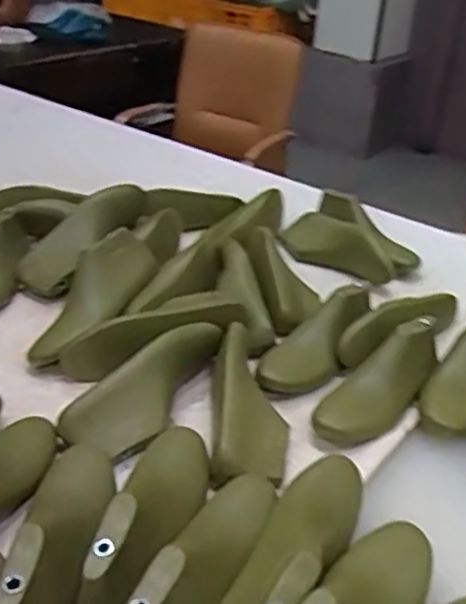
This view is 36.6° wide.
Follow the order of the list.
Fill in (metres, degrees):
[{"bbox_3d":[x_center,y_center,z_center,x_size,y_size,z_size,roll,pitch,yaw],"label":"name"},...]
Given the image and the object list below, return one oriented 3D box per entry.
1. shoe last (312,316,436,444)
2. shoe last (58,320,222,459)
[{"bbox_3d":[0.193,0.101,0.898,0.229,0.068,0.073,-38,50,-27],"label":"shoe last"},{"bbox_3d":[-0.096,0.100,0.848,0.084,0.076,0.234,26,37,32],"label":"shoe last"}]

